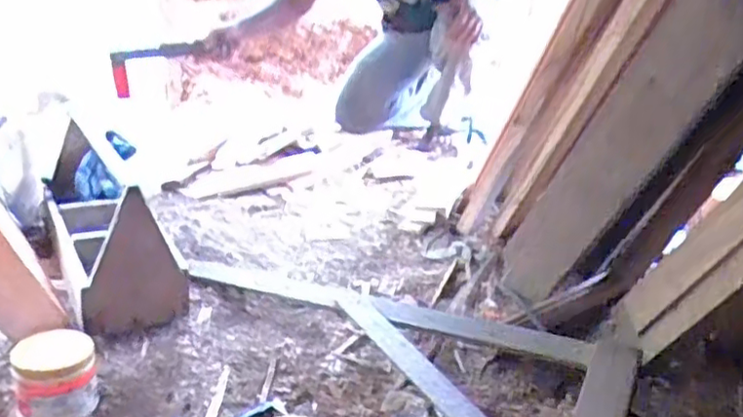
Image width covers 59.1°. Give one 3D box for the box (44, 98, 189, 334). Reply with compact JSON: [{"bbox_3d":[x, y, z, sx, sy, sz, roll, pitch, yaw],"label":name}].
[{"bbox_3d":[-0.486,0.017,1.217,0.184,0.219,0.486,-9,27,-29],"label":"box"}]

